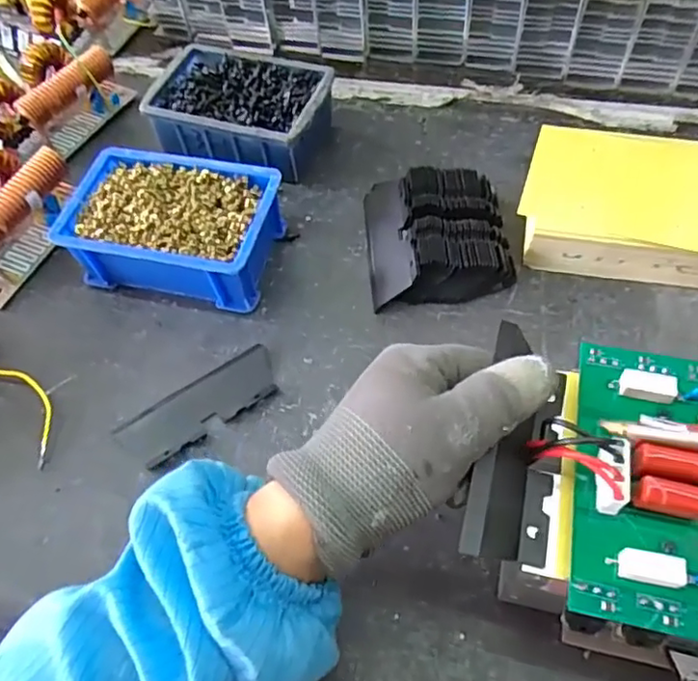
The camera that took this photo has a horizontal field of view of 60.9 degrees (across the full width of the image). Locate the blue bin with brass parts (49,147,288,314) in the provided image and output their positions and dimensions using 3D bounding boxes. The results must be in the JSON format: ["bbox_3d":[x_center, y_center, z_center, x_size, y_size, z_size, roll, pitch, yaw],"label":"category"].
[{"bbox_3d":[-0.130,-0.084,0.449,0.150,0.056,0.105,11,59,12],"label":"blue bin with brass parts"}]

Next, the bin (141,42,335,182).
[{"bbox_3d":[-0.094,-0.196,0.519,0.151,0.053,0.103,19,61,16],"label":"bin"}]

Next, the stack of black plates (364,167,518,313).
[{"bbox_3d":[0.066,-0.085,0.452,0.104,0.034,0.119,-5,58,1],"label":"stack of black plates"}]

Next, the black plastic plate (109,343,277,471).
[{"bbox_3d":[-0.097,0.043,0.395,0.107,0.007,0.042,-33,61,-15],"label":"black plastic plate"}]

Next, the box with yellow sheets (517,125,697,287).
[{"bbox_3d":[0.216,-0.099,0.438,0.172,0.051,0.113,8,59,10],"label":"box with yellow sheets"}]

